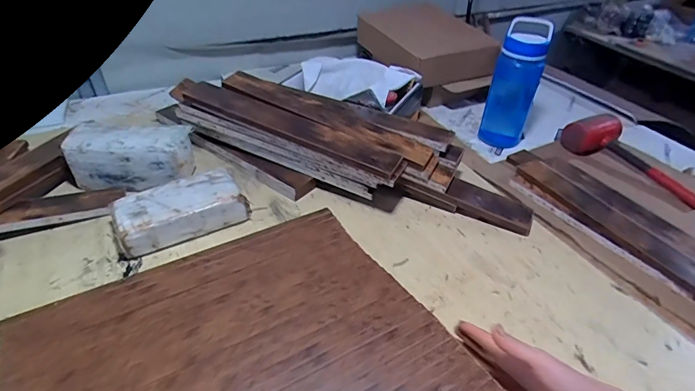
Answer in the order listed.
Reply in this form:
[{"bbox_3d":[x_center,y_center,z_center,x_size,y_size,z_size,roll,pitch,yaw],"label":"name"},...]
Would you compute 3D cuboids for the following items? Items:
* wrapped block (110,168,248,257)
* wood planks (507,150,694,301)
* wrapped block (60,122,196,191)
[{"bbox_3d":[-0.292,0.027,0.731,0.205,0.064,0.108,-19,43,-26],"label":"wrapped block"},{"bbox_3d":[0.518,0.046,0.778,0.144,0.034,0.523,-19,43,-25],"label":"wood planks"},{"bbox_3d":[-0.420,-0.073,0.816,0.218,0.104,0.101,-1,38,-4],"label":"wrapped block"}]

